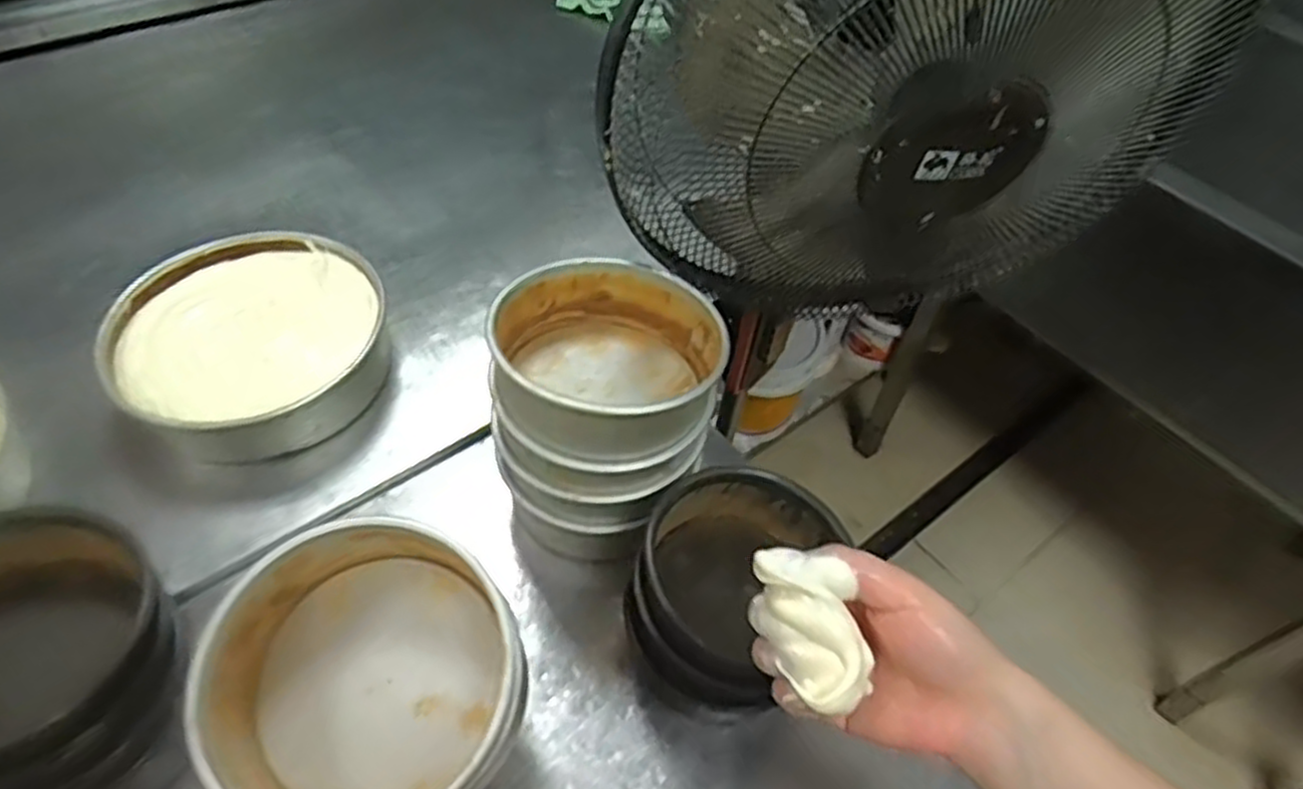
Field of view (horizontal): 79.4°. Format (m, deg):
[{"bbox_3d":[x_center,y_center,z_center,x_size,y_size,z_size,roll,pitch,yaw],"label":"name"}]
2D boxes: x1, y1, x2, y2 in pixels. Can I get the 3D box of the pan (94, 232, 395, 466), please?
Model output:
[{"bbox_3d":[-0.407,-0.052,0.809,0.258,0.076,0.243,-8,52,-12],"label":"pan"}]

